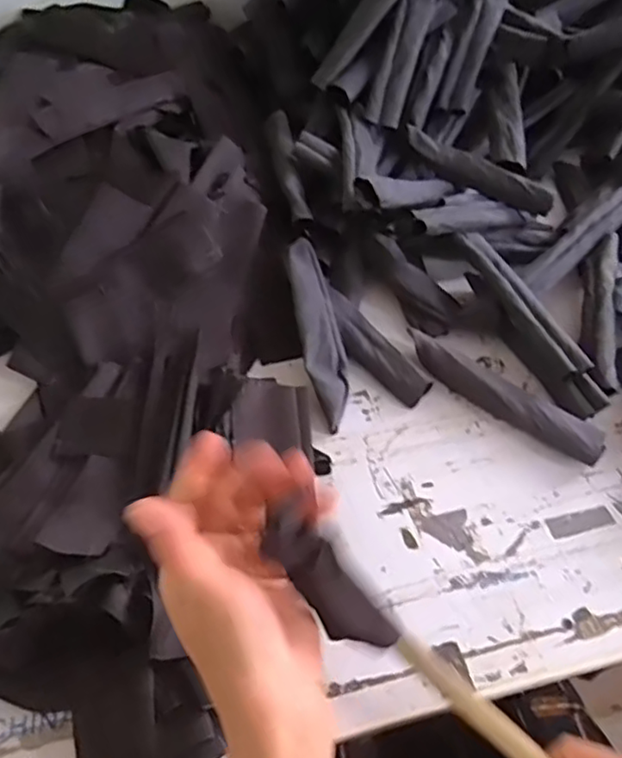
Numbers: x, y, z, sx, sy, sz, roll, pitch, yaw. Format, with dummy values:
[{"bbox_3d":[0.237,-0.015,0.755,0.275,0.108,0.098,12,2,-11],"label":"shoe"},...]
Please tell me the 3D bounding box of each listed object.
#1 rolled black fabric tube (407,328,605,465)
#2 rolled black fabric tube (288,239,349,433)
[{"bbox_3d":[0.160,0.014,0.532,0.175,0.029,0.030,32,59,24],"label":"rolled black fabric tube"},{"bbox_3d":[0.008,-0.043,0.565,0.037,0.019,0.177,-9,72,-6],"label":"rolled black fabric tube"}]

